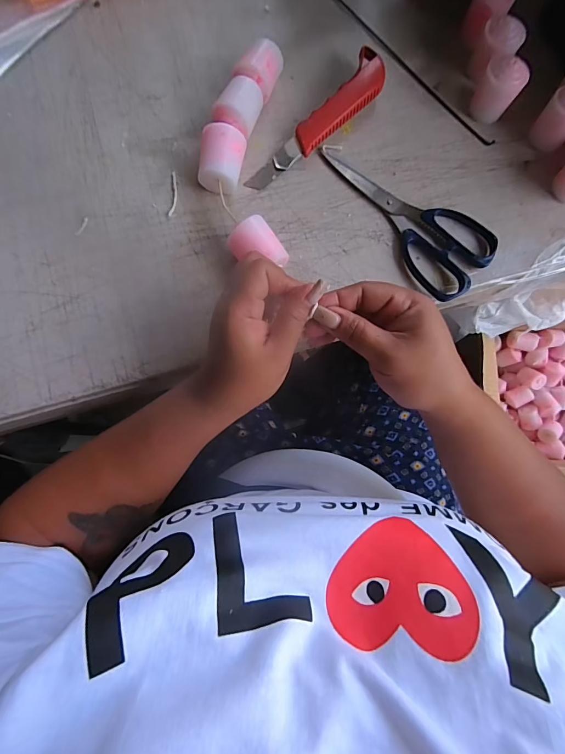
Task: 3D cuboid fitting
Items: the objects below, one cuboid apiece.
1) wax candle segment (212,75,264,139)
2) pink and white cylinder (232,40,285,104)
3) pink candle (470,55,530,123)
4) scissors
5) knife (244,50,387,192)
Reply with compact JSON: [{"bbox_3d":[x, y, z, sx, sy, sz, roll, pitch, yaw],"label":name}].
[{"bbox_3d":[-0.039,-0.240,0.336,0.032,0.033,0.048,20,80,0],"label":"wax candle segment"},{"bbox_3d":[-0.019,-0.284,0.345,0.032,0.034,0.050,26,80,1],"label":"pink and white cylinder"},{"bbox_3d":[0.204,-0.272,0.349,0.036,0.046,0.029,34,81,3],"label":"pink candle"},{"bbox_3d":[0.111,-0.151,0.340,0.178,0.010,0.078,42,81,4],"label":"scissors"},{"bbox_3d":[0.038,-0.236,0.346,0.037,0.018,0.173,39,81,3],"label":"knife"}]

